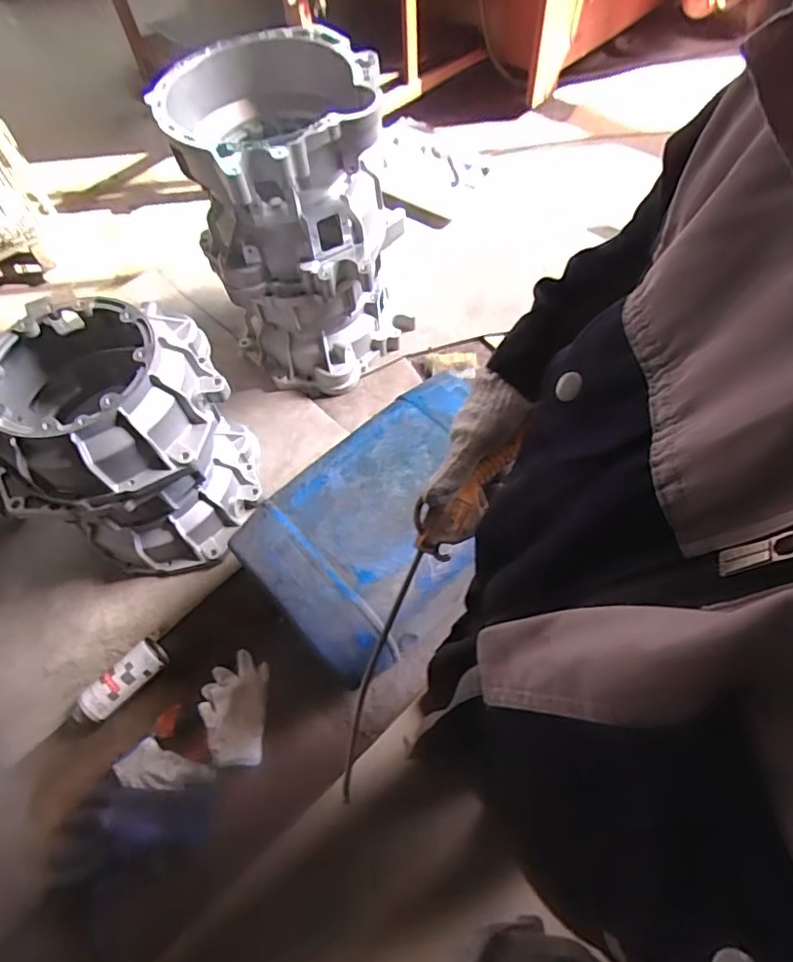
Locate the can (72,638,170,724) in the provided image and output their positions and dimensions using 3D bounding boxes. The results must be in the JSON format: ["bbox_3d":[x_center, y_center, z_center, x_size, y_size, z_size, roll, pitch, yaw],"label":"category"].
[{"bbox_3d":[-0.443,0.331,0.906,0.065,0.065,0.159,39,70,22],"label":"can"}]

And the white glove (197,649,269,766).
[{"bbox_3d":[-0.255,0.358,0.883,0.096,0.078,0.165,-7,60,0],"label":"white glove"}]

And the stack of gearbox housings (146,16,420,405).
[{"bbox_3d":[-0.185,-0.480,1.094,0.379,0.529,0.386,-16,61,-5],"label":"stack of gearbox housings"}]

